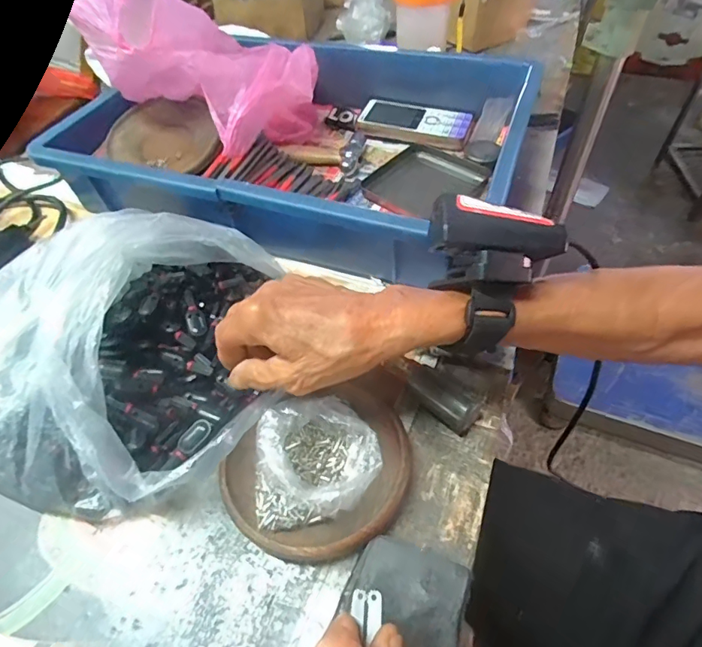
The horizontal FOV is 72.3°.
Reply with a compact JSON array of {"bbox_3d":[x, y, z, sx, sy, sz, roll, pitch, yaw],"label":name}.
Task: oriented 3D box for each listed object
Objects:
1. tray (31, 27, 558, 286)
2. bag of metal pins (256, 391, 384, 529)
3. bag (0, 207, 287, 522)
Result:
[{"bbox_3d":[-0.047,-0.184,0.486,0.419,0.078,0.305,17,54,17],"label":"tray"},{"bbox_3d":[-0.021,0.081,0.295,0.076,0.038,0.078,-8,50,-2],"label":"bag of metal pins"},{"bbox_3d":[-0.155,0.017,0.316,0.178,0.082,0.179,-3,52,2],"label":"bag"}]

